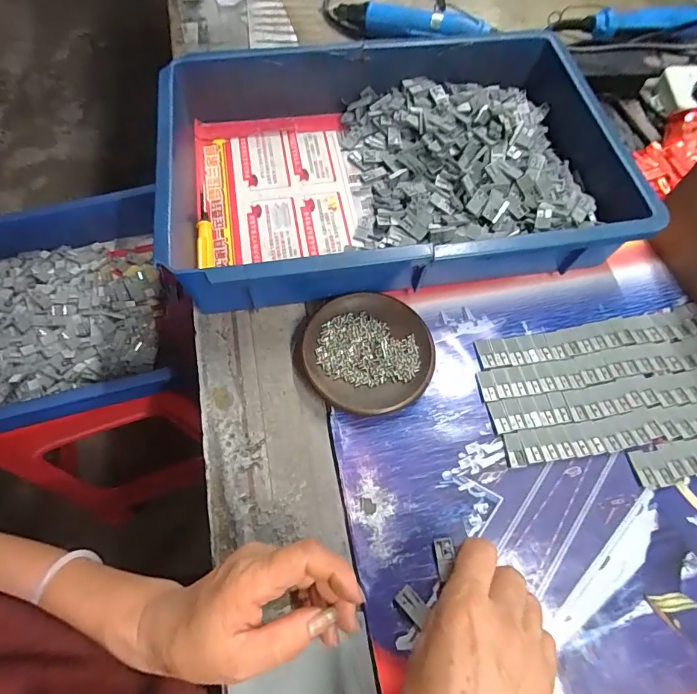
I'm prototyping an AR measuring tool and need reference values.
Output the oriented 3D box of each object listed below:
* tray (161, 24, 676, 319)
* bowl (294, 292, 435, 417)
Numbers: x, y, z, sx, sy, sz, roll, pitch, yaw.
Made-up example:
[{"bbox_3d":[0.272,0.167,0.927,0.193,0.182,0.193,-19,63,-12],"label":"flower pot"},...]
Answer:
[{"bbox_3d":[0.041,-0.183,0.442,0.423,0.077,0.280,-7,65,-6],"label":"tray"},{"bbox_3d":[0.016,0.006,0.386,0.114,0.017,0.109,1,64,-2],"label":"bowl"}]

